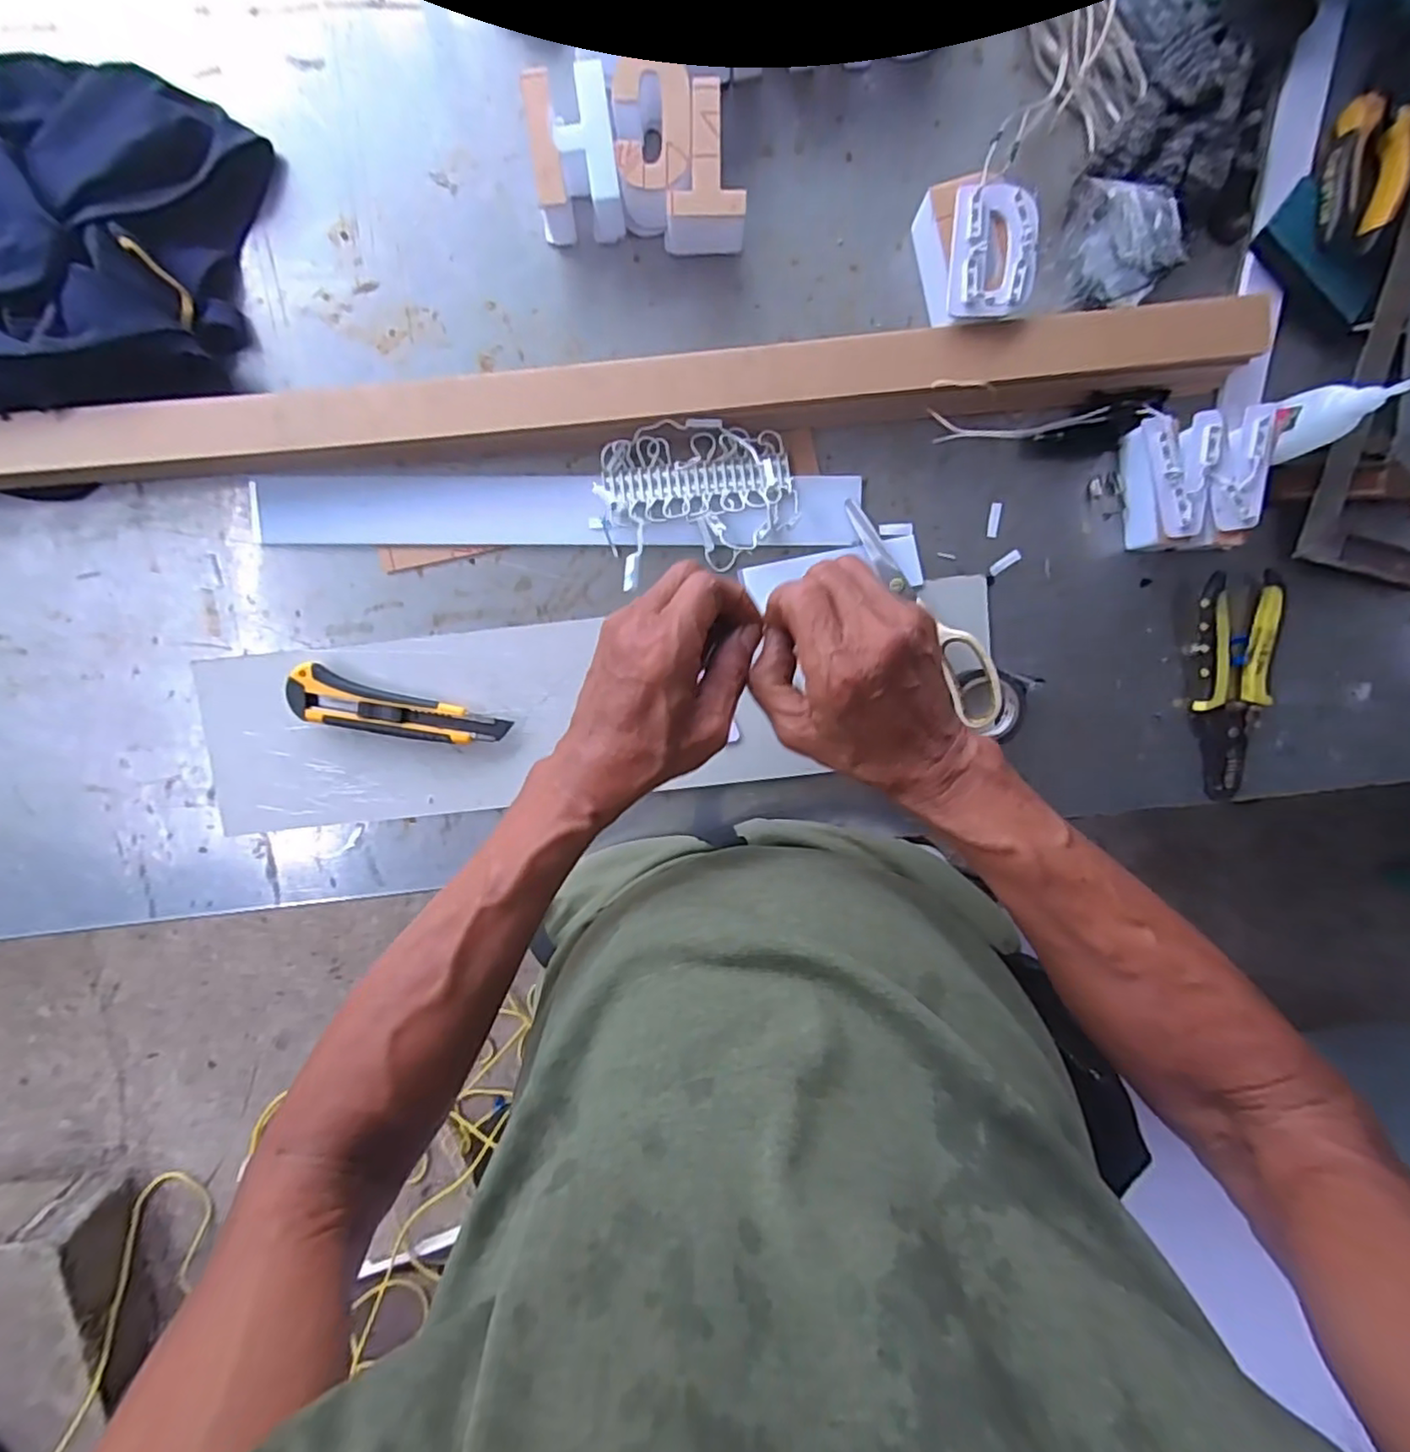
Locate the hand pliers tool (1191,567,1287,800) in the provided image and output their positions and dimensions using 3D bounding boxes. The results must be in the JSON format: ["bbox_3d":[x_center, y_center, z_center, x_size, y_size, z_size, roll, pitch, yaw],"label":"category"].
[{"bbox_3d":[0.406,-0.029,0.502,0.060,0.025,0.170,-3,95,1],"label":"hand pliers tool"}]

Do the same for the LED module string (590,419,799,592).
[{"bbox_3d":[-0.006,-0.168,0.483,0.143,0.029,0.103,-7,95,1],"label":"LED module string"}]

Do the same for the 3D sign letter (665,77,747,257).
[{"bbox_3d":[0.002,-0.378,0.450,0.053,0.045,0.088,2,95,0],"label":"3D sign letter"}]

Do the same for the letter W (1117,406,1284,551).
[{"bbox_3d":[0.342,-0.171,0.465,0.079,0.049,0.089,-1,95,0],"label":"letter W"}]

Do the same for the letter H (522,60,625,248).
[{"bbox_3d":[-0.088,-0.386,0.447,0.056,0.045,0.083,-5,95,1],"label":"letter H"}]

